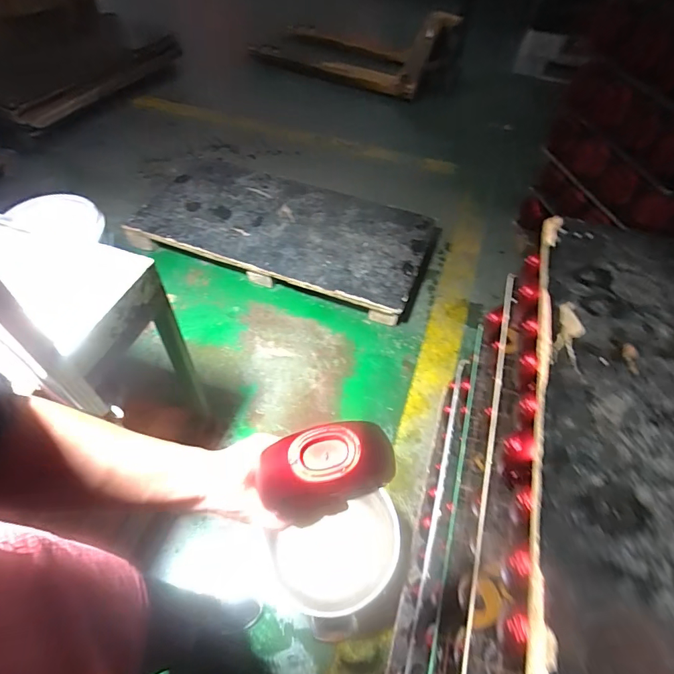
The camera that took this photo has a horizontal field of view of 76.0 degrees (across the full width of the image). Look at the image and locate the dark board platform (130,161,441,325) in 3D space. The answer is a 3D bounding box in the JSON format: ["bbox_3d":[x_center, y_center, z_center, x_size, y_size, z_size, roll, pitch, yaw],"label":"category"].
[{"bbox_3d":[-0.227,-0.469,1.888,1.238,0.129,0.586,18,54,11],"label":"dark board platform"}]

